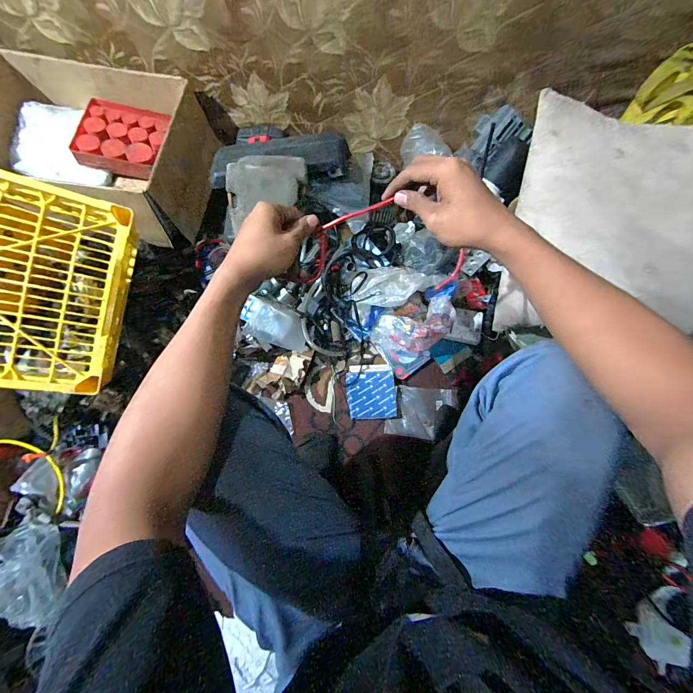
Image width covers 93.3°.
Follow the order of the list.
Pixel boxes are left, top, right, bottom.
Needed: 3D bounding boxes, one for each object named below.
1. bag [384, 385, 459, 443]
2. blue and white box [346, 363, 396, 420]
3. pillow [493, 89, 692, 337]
[{"bbox_3d":[0.182,0.159,0.782,0.168,0.016,0.119,4,72,0],"label":"bag"},{"bbox_3d":[0.058,0.106,0.781,0.112,0.020,0.129,-3,72,-2],"label":"blue and white box"},{"bbox_3d":[0.562,-0.215,0.566,0.491,0.130,0.378,6,91,11],"label":"pillow"}]

